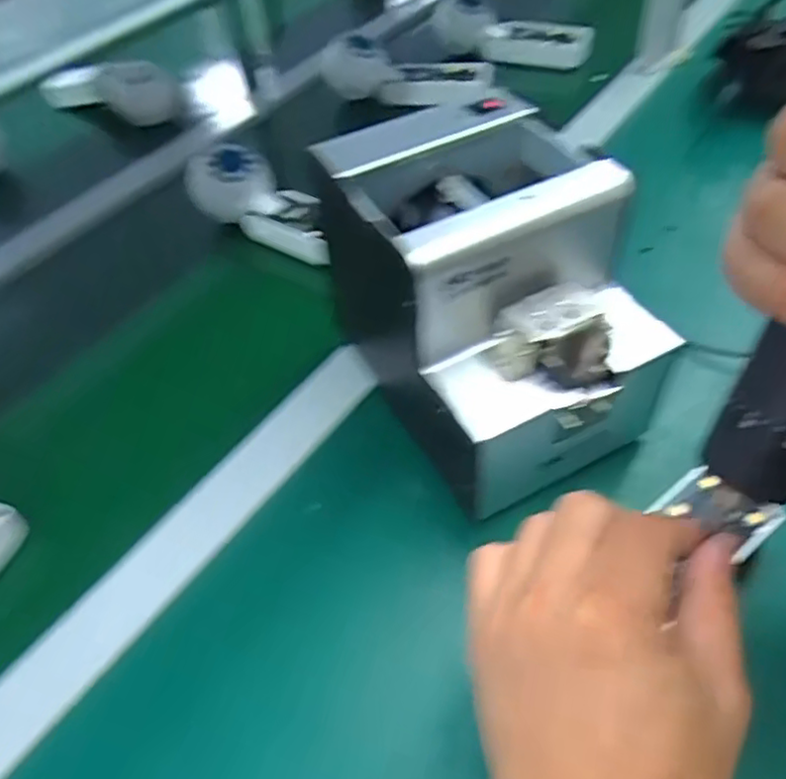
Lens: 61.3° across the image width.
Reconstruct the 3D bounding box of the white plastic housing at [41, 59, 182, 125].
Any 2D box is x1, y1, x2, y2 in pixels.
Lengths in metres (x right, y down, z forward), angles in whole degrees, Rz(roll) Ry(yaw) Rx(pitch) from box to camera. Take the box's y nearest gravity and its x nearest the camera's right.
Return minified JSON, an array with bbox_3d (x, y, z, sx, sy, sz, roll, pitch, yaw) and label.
[{"bbox_3d":[-0.317,-0.335,0.732,0.188,0.058,0.039,18,53,20],"label":"white plastic housing"}]

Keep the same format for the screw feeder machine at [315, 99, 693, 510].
[{"bbox_3d":[0.055,-0.048,0.376,0.121,0.150,0.170,-24,51,-15],"label":"screw feeder machine"}]

